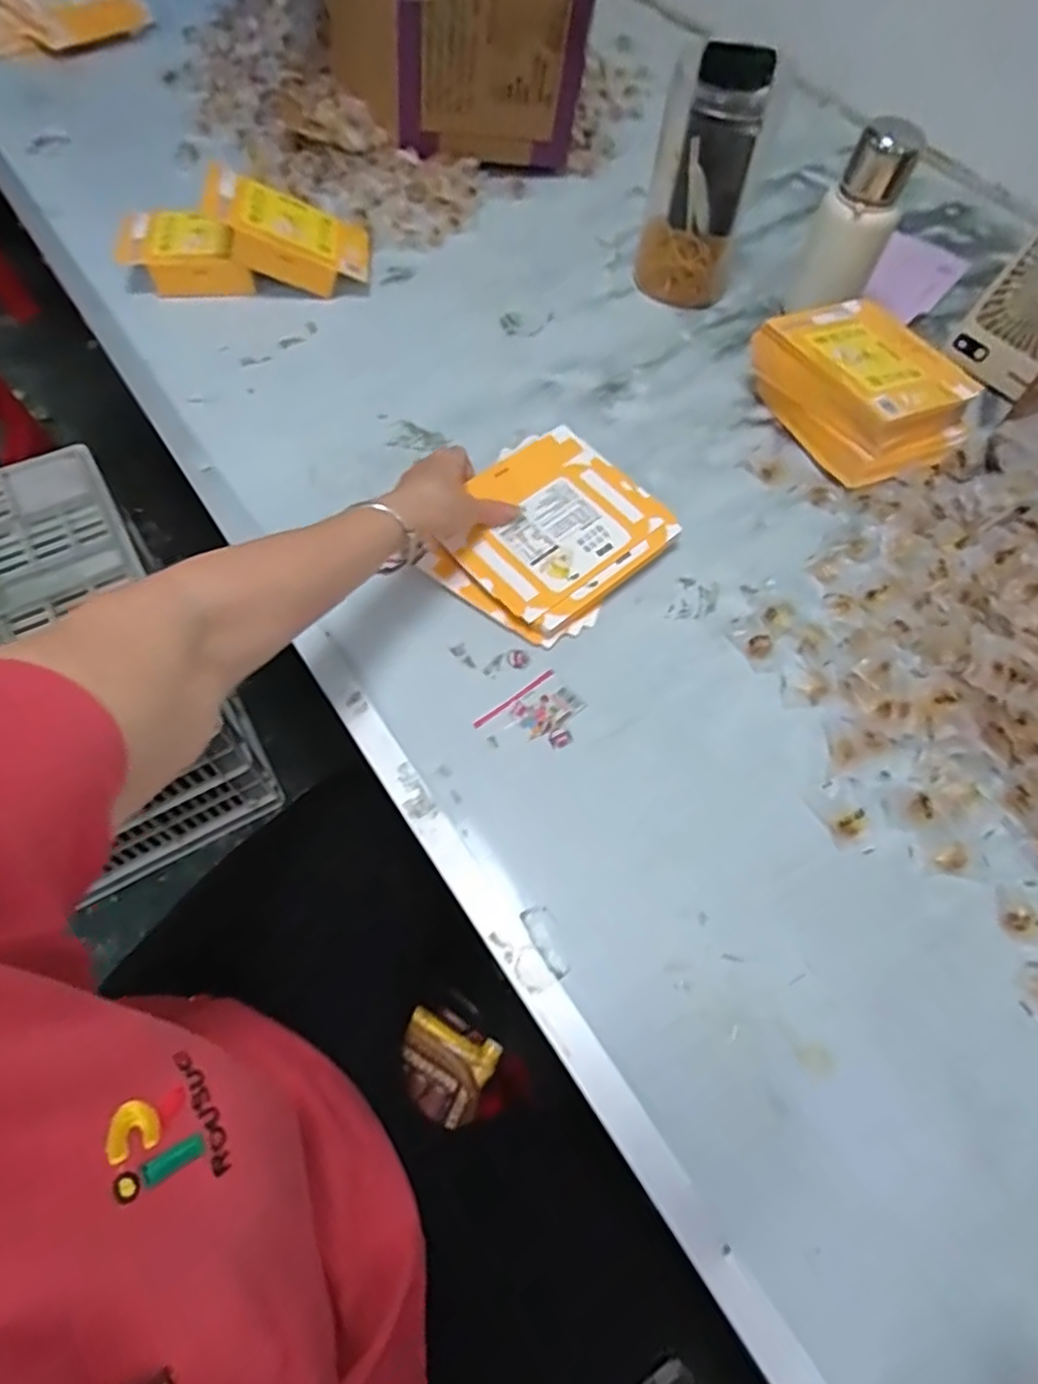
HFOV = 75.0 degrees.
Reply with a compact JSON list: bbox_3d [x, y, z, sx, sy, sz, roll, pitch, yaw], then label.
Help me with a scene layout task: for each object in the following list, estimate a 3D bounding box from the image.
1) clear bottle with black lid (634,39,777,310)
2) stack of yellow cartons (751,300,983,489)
[{"bbox_3d":[0.193,-0.541,0.728,0.103,0.194,0.103,10,63,4],"label":"clear bottle with black lid"},{"bbox_3d":[0.345,-0.303,0.677,0.153,0.078,0.196,-24,66,-14],"label":"stack of yellow cartons"}]

